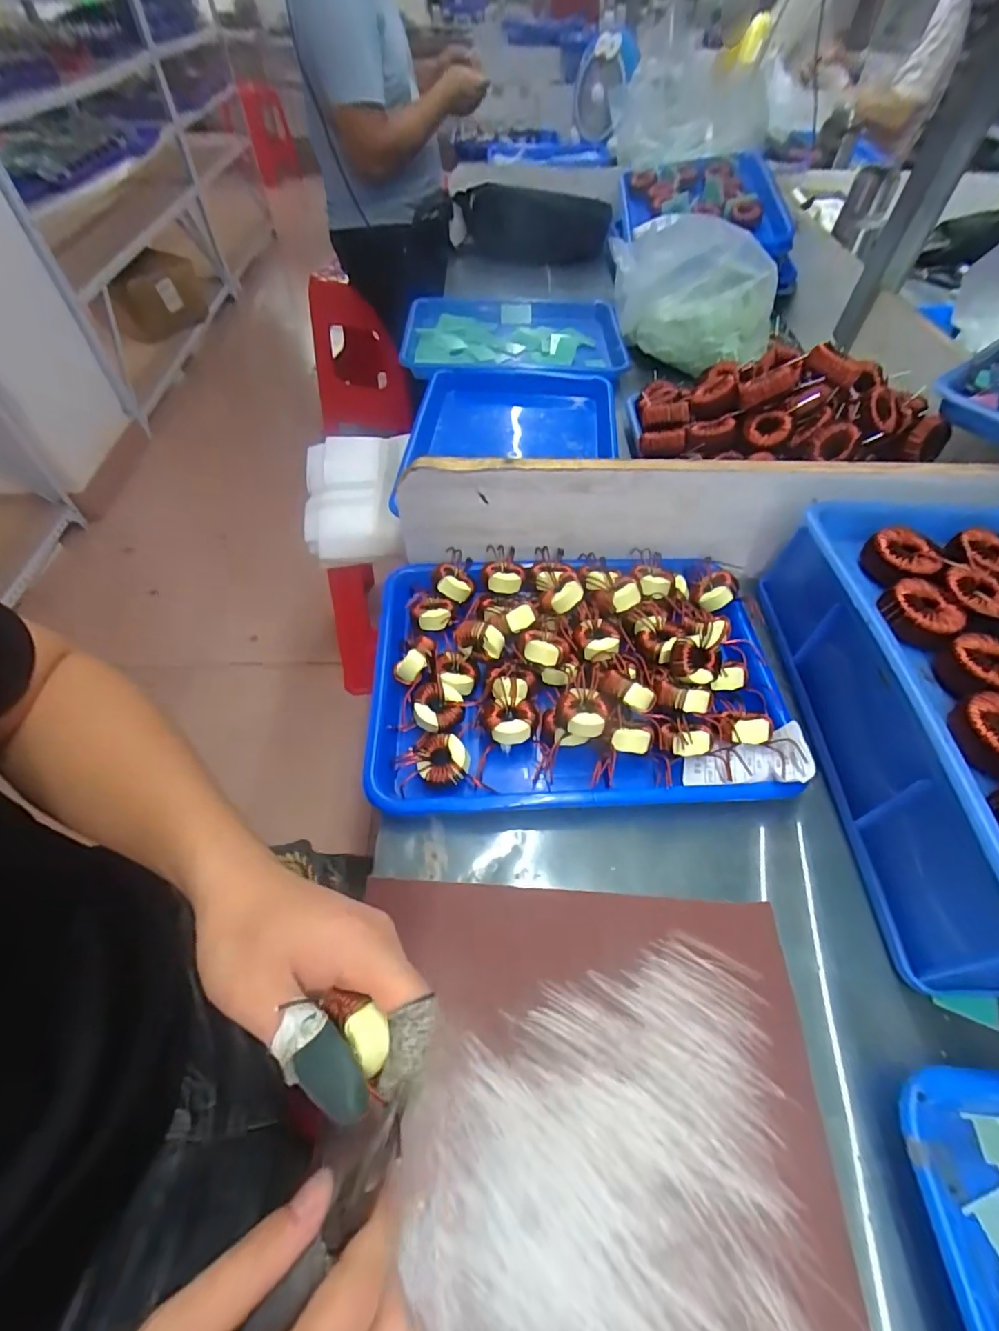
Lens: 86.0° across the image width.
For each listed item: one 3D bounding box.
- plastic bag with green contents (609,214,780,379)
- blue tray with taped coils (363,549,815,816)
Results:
[{"bbox_3d":[0.267,-0.525,0.742,0.221,0.162,0.133,10,54,6],"label":"plastic bag with green contents"},{"bbox_3d":[0.062,-0.005,0.457,0.337,0.055,0.256,-3,54,0],"label":"blue tray with taped coils"}]

